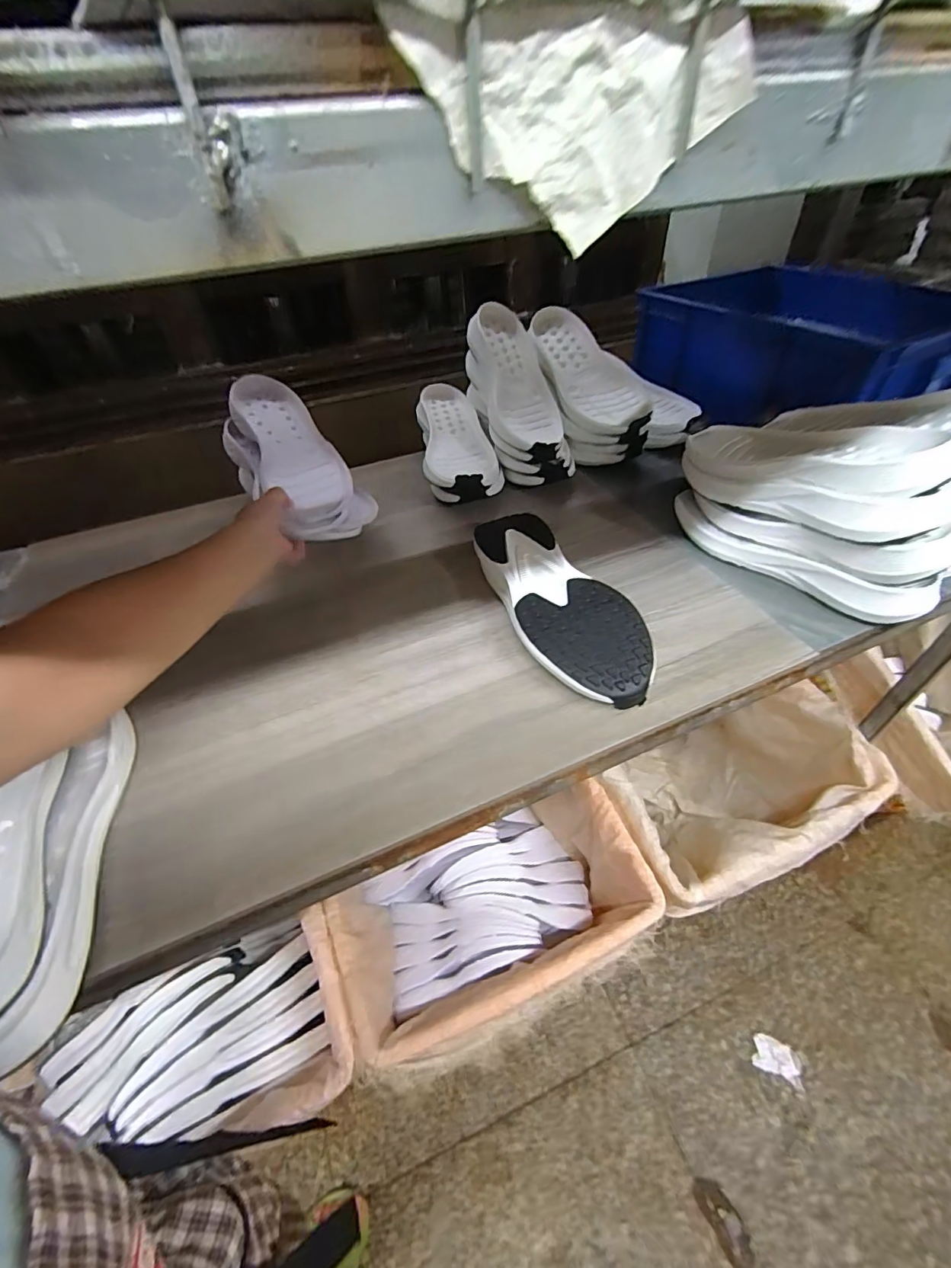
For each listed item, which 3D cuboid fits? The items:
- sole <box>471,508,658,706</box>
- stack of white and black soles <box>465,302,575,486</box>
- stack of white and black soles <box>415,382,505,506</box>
[{"bbox_3d":[0.084,-0.038,0.524,0.108,0.051,0.274,-16,49,-11],"label":"sole"},{"bbox_3d":[0.065,-0.356,0.755,0.115,0.105,0.288,-13,72,-7],"label":"stack of white and black soles"},{"bbox_3d":[-0.029,-0.288,0.758,0.114,0.087,0.270,-10,45,-6],"label":"stack of white and black soles"}]

